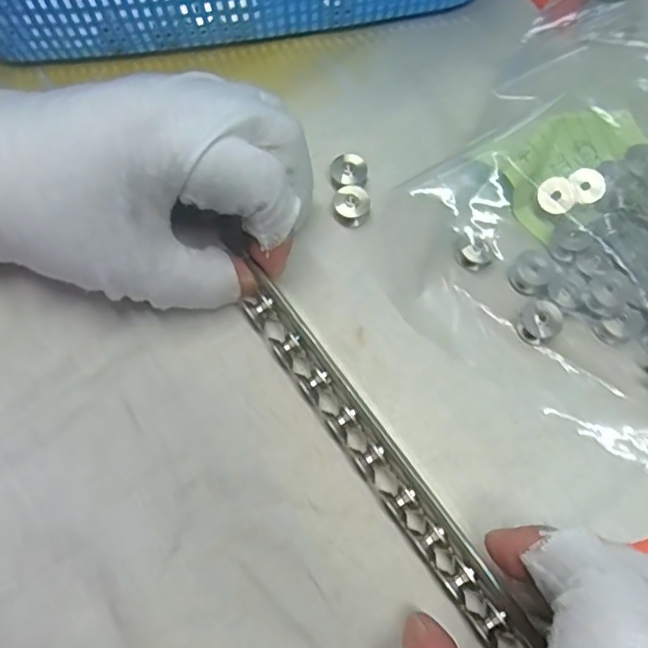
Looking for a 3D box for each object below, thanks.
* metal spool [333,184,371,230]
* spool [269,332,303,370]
[{"bbox_3d":[0.011,-0.048,0.244,0.014,0.010,0.014,-1,71,2],"label":"metal spool"},{"bbox_3d":[-0.013,0.010,0.223,0.010,0.010,0.012,-29,72,-8],"label":"spool"}]

